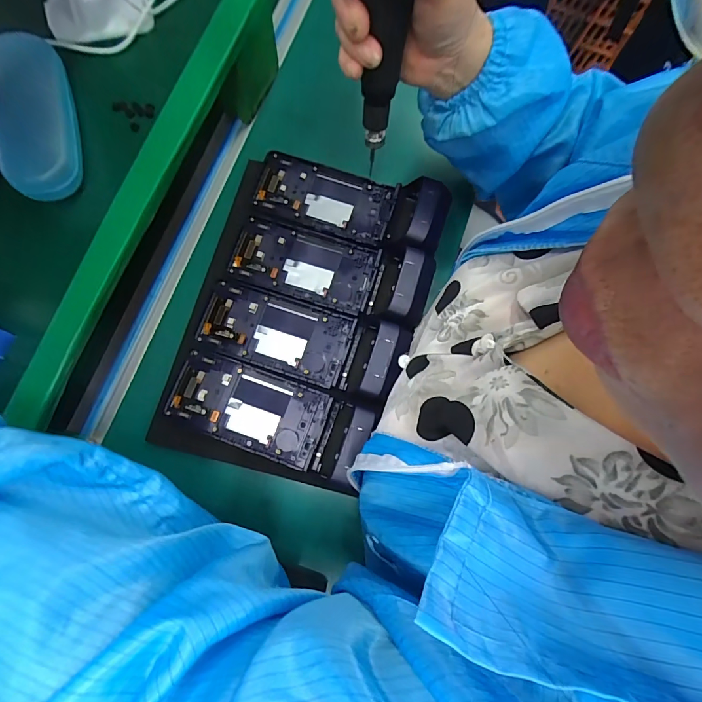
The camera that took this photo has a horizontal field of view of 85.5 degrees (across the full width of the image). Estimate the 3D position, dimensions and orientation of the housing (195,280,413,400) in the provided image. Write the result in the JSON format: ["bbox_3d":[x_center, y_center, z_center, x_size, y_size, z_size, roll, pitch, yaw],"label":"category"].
[{"bbox_3d":[-0.059,-0.018,0.400,0.207,0.043,0.080,18,78,3],"label":"housing"}]

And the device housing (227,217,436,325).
[{"bbox_3d":[-0.025,-0.095,0.419,0.219,0.040,0.085,16,78,2],"label":"device housing"}]

